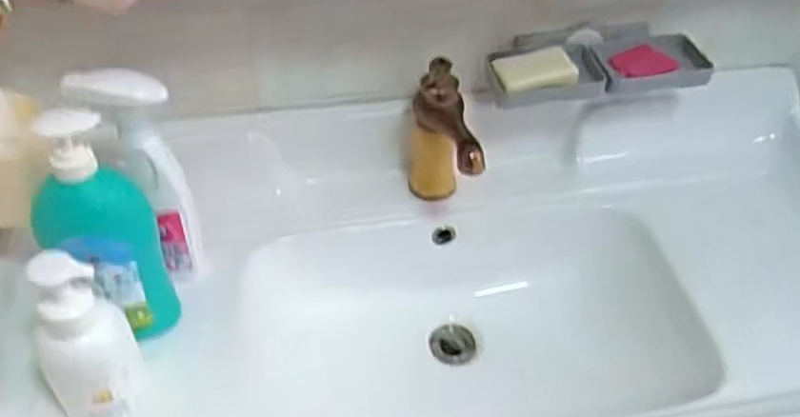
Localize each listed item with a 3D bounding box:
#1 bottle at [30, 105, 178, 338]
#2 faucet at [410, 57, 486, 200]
[{"bbox_3d":[-0.288,0.028,0.701,0.097,0.269,0.066,-33,48,-29],"label":"bottle"},{"bbox_3d":[0.051,-0.049,0.866,0.065,0.208,0.157,-4,45,-5],"label":"faucet"}]

